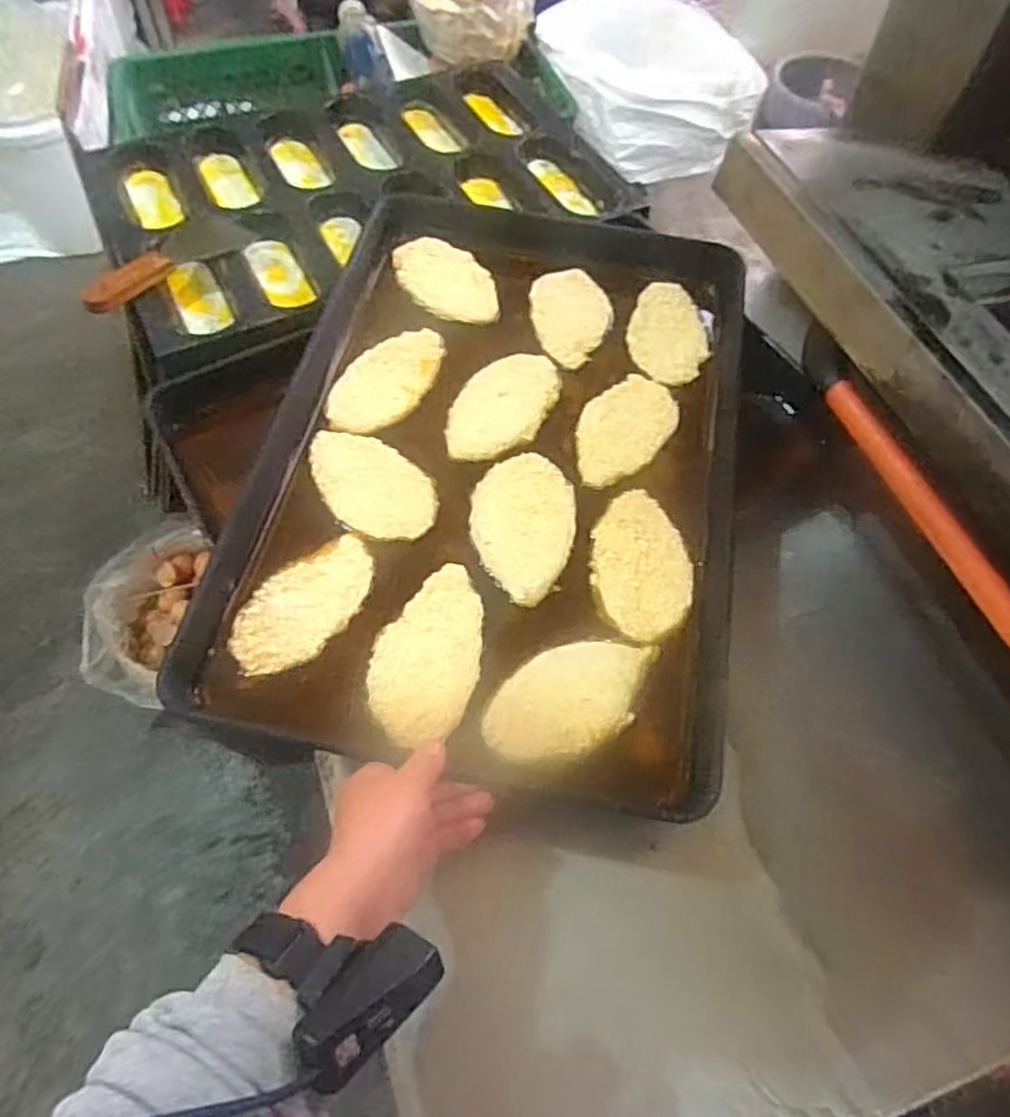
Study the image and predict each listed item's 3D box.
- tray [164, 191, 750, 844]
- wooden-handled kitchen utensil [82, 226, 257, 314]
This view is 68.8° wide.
[{"bbox_3d":[0.006,-0.125,0.683,0.405,0.037,0.637,11,60,4],"label":"tray"},{"bbox_3d":[-0.378,-0.331,0.819,0.081,0.033,0.217,23,46,11],"label":"wooden-handled kitchen utensil"}]

